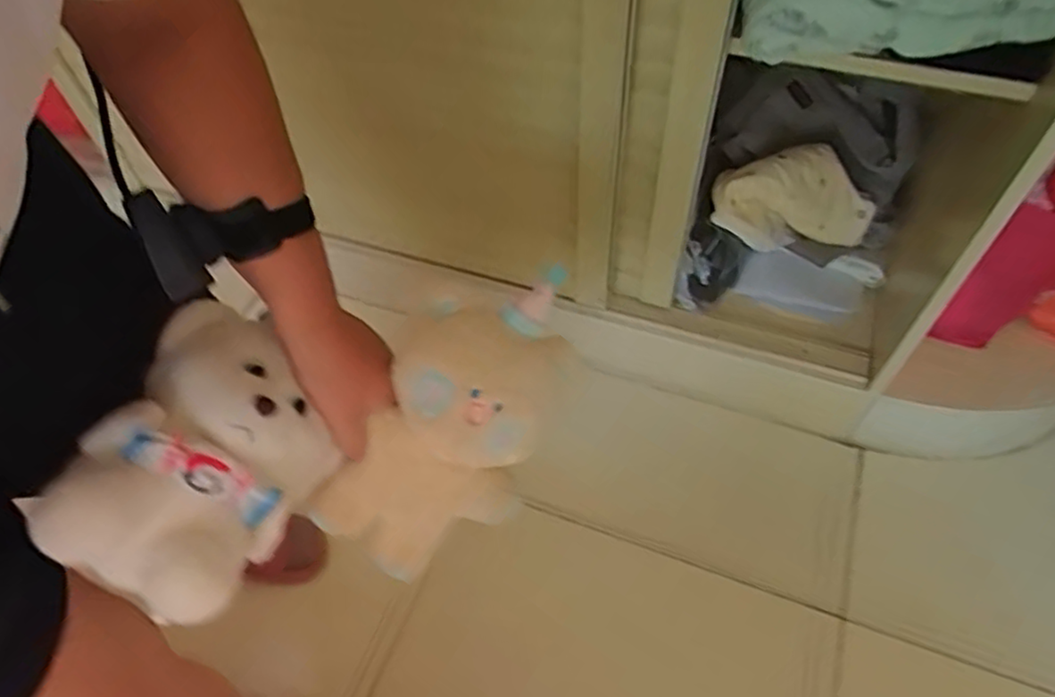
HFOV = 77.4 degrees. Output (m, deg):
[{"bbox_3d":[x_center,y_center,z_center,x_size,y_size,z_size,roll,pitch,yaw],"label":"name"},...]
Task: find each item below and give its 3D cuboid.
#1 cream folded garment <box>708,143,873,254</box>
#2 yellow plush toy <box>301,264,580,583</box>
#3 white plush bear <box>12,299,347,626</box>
[{"bbox_3d":[0.411,-0.228,1.040,0.248,0.131,0.120,5,55,6],"label":"cream folded garment"},{"bbox_3d":[-0.069,0.073,0.533,0.119,0.094,0.237,42,105,29],"label":"yellow plush toy"},{"bbox_3d":[-0.216,0.075,0.459,0.153,0.090,0.203,38,54,-19],"label":"white plush bear"}]

